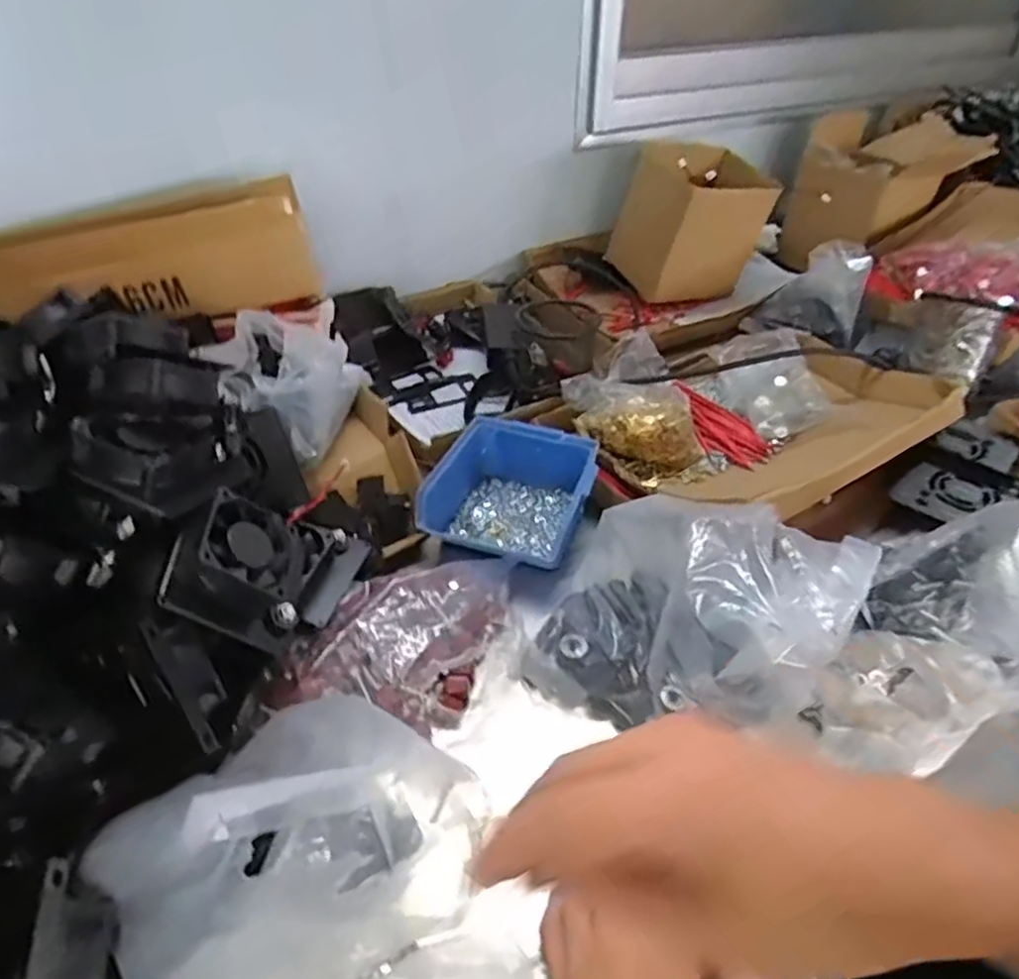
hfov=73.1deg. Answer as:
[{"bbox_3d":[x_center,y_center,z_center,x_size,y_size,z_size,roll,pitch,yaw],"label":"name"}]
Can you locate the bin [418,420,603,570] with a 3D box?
[{"bbox_3d":[0.004,0.003,0.597,0.132,0.060,0.132,12,42,13],"label":"bin"}]

